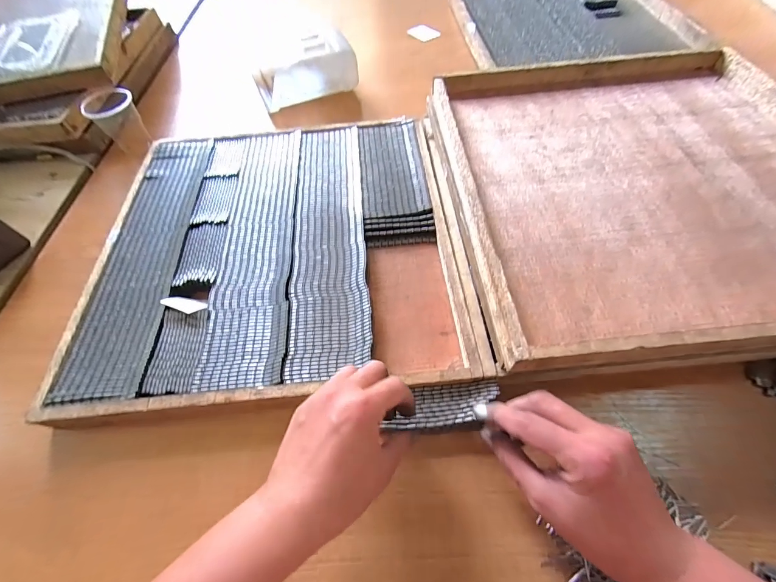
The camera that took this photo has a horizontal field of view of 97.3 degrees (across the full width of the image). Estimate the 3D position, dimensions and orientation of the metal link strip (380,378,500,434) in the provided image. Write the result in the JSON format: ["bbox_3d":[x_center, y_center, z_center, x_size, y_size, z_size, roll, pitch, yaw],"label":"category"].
[{"bbox_3d":[0.048,0.101,0.296,0.096,0.009,0.038,-5,60,1],"label":"metal link strip"}]

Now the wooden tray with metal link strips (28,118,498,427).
[{"bbox_3d":[-0.127,-0.073,0.400,0.398,0.031,0.394,-5,60,-4],"label":"wooden tray with metal link strips"}]

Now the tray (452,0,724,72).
[{"bbox_3d":[0.354,-0.547,0.674,0.412,0.032,0.344,-6,59,-1],"label":"tray"}]

